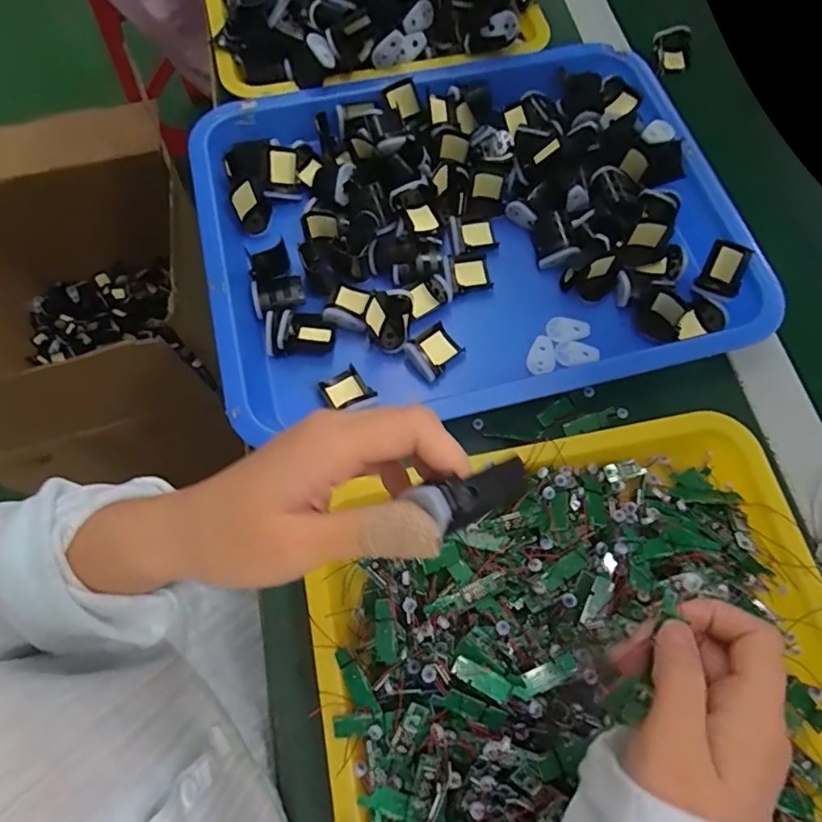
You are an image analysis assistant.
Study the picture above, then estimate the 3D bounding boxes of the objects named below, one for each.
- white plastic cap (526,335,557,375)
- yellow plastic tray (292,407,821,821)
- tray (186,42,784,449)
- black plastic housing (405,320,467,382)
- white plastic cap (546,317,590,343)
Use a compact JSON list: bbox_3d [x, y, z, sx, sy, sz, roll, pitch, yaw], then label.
[{"bbox_3d":[0.107,-0.046,0.423,0.022,0.004,0.035,14,70,4],"label":"white plastic cap"},{"bbox_3d":[0.107,0.149,0.327,0.334,0.053,0.259,-12,70,-5],"label":"yellow plastic tray"},{"bbox_3d":[0.047,-0.158,0.452,0.441,0.048,0.338,-13,70,-6],"label":"tray"},{"bbox_3d":[0.020,-0.048,0.419,0.040,0.020,0.033,-41,75,-15],"label":"black plastic housing"},{"bbox_3d":[0.131,-0.069,0.434,0.036,0.004,0.023,-15,70,-6],"label":"white plastic cap"}]

